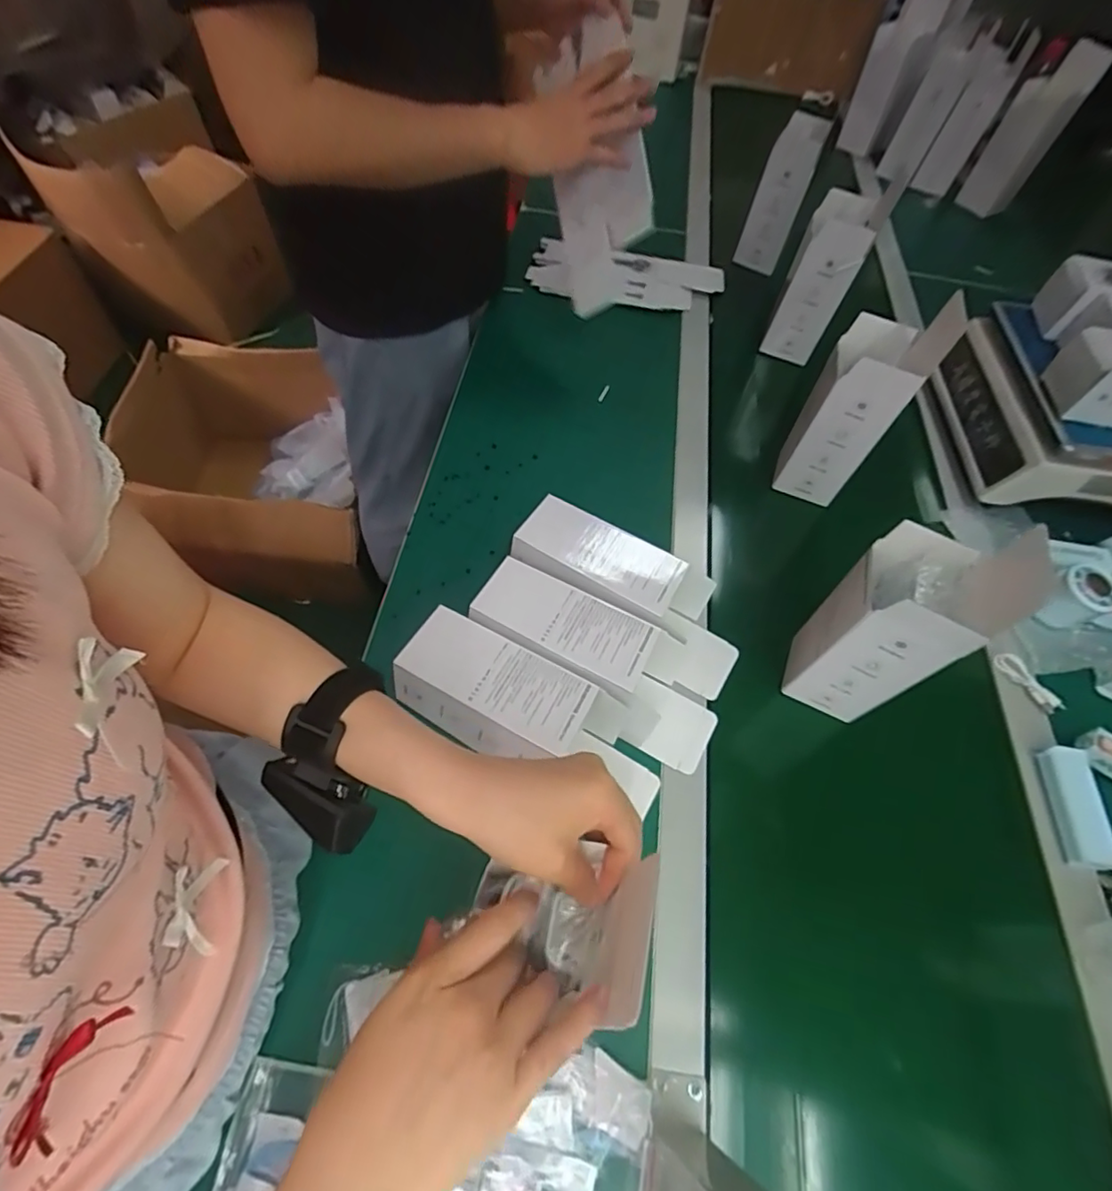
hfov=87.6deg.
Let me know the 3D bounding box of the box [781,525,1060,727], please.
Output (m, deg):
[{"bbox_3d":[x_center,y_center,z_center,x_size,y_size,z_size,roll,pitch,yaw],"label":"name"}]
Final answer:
[{"bbox_3d":[0.285,0.022,0.498,0.088,0.239,0.082,26,61,12],"label":"box"}]

